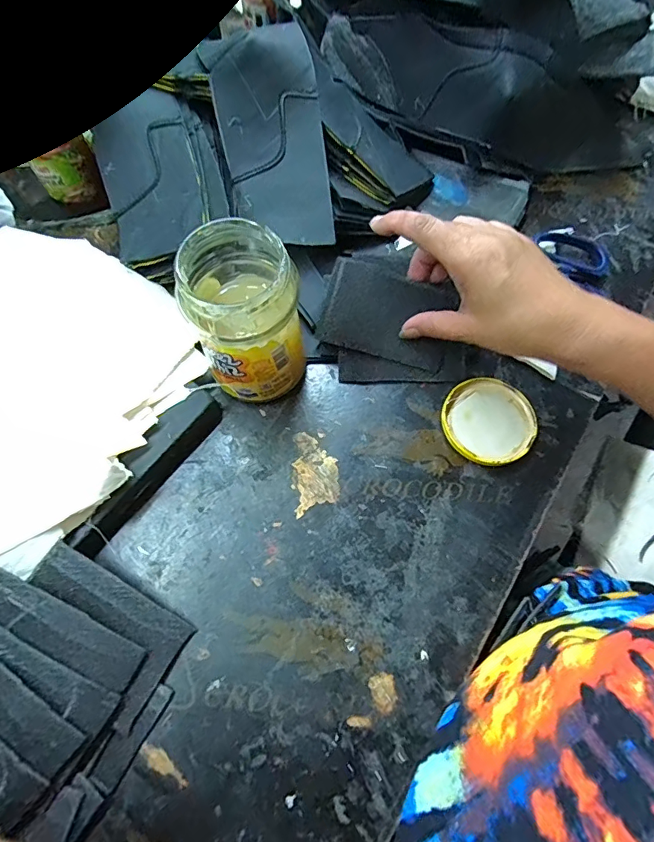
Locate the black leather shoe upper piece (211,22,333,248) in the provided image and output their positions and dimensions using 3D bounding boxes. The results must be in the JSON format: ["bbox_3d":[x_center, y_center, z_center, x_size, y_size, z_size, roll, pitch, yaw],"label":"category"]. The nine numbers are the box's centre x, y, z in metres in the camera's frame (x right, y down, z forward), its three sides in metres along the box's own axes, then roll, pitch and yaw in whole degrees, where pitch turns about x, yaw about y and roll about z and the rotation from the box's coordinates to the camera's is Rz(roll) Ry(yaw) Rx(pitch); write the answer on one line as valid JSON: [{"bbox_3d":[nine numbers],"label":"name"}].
[{"bbox_3d":[-0.043,-0.225,0.382,0.081,0.016,0.157,-9,105,5],"label":"black leather shoe upper piece"}]

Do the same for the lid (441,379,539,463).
[{"bbox_3d":[0.129,0.000,0.375,0.071,0.010,0.071,0,68,-1],"label":"lid"}]

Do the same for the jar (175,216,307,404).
[{"bbox_3d":[-0.055,-0.071,0.332,0.072,0.140,0.071,0,68,-1],"label":"jar"}]

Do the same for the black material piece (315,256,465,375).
[{"bbox_3d":[0.054,-0.086,0.382,0.112,0.008,0.072,17,100,-1],"label":"black material piece"}]

